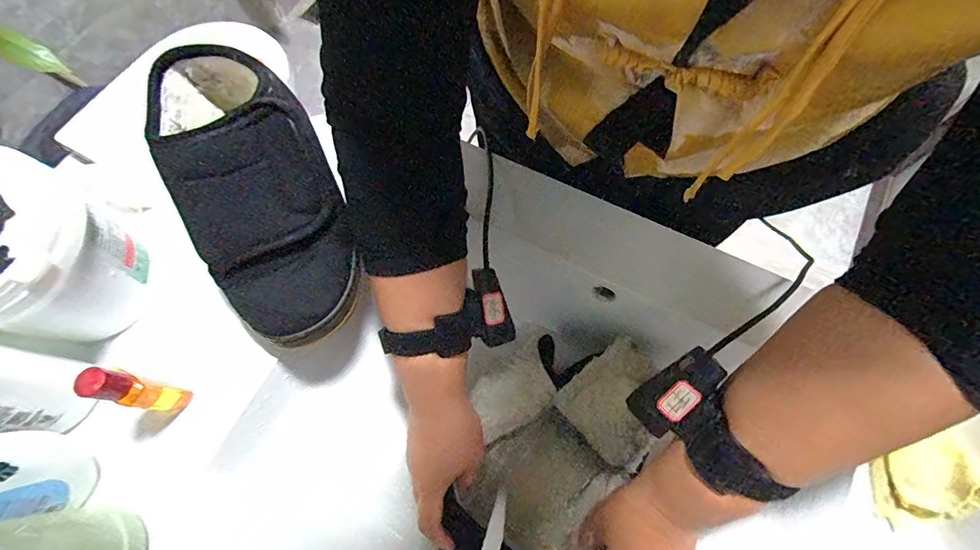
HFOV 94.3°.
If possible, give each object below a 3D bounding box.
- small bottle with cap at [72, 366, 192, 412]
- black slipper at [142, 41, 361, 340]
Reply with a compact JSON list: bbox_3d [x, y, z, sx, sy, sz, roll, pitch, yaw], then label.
[{"bbox_3d":[-0.267,0.089,0.347,0.023,0.090,0.023,5,70,2],"label":"small bottle with cap"},{"bbox_3d":[-0.190,-0.070,0.383,0.118,0.090,0.258,-26,88,-9],"label":"black slipper"}]

